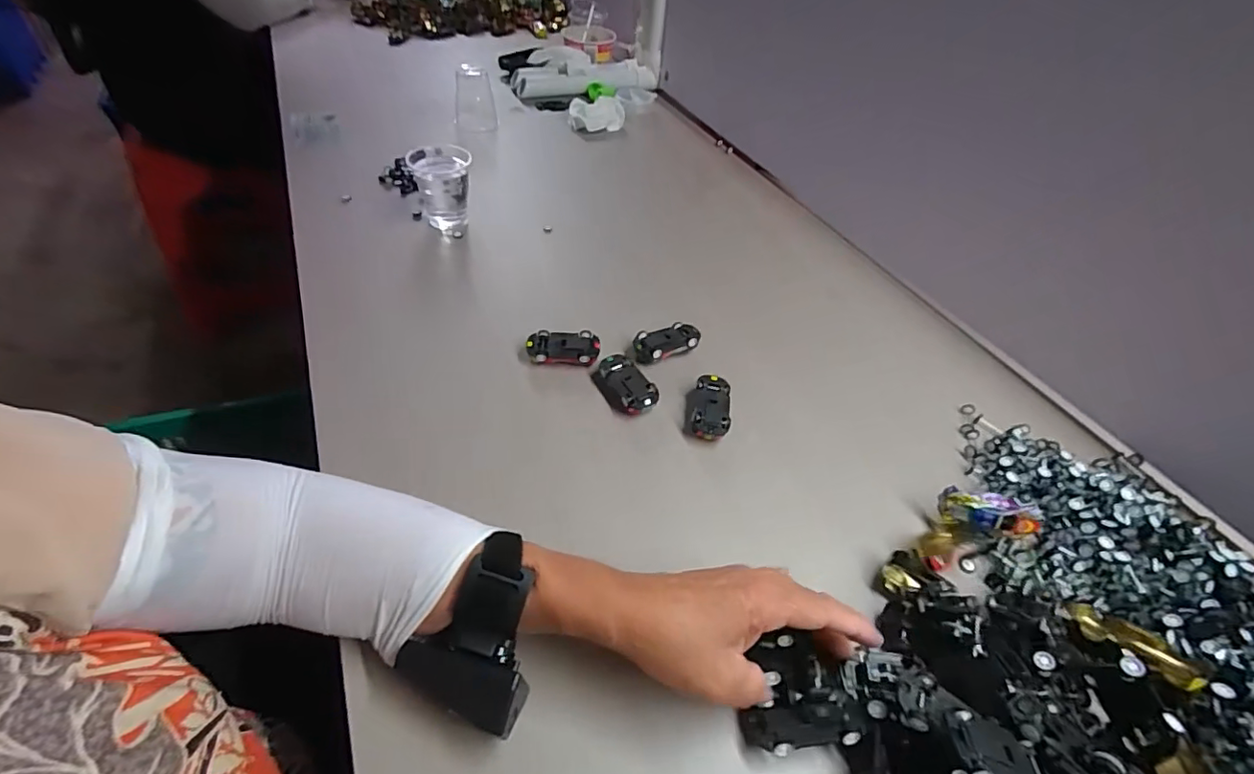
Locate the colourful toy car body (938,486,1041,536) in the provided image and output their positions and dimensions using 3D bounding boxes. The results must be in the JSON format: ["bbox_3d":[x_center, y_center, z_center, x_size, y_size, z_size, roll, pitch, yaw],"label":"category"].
[{"bbox_3d":[0.263,0.093,0.404,0.062,0.031,0.022,9,49,4],"label":"colourful toy car body"}]

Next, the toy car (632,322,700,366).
[{"bbox_3d":[0.036,-0.041,0.517,0.065,0.020,0.030,-18,52,-18],"label":"toy car"}]

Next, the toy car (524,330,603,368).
[{"bbox_3d":[-0.058,-0.032,0.503,0.064,0.025,0.030,-2,49,-5],"label":"toy car"}]

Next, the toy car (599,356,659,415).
[{"bbox_3d":[-0.002,0.000,0.479,0.037,0.019,0.061,-22,54,-21],"label":"toy car"}]

